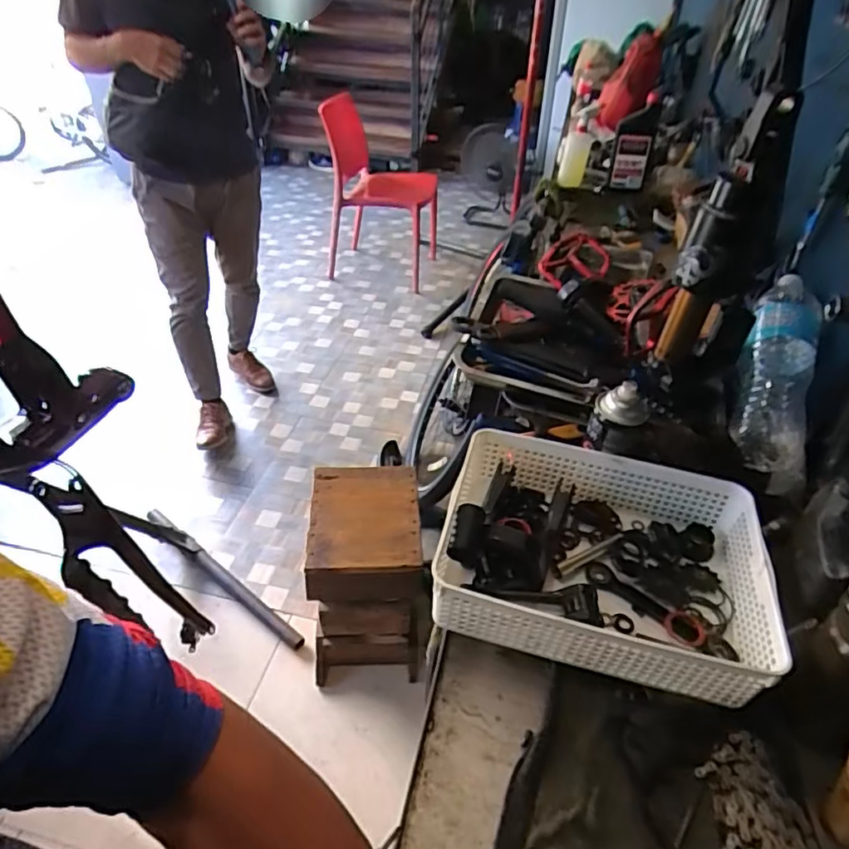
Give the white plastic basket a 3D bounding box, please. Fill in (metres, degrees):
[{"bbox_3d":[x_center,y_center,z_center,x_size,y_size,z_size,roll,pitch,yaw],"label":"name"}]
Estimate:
[{"bbox_3d":[0.190,0.142,0.649,0.322,0.084,0.243,12,41,10],"label":"white plastic basket"}]

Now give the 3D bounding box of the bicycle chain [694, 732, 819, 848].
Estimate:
[{"bbox_3d":[0.282,0.349,0.492,0.079,0.021,0.169,2,40,-2],"label":"bicycle chain"}]

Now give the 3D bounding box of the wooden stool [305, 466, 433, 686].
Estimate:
[{"bbox_3d":[-0.142,0.364,1.481,0.244,0.405,0.335,0,40,-4],"label":"wooden stool"}]

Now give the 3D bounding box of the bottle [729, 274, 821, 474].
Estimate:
[{"bbox_3d":[0.489,-0.075,0.826,0.101,0.079,0.299,18,67,17],"label":"bottle"}]

